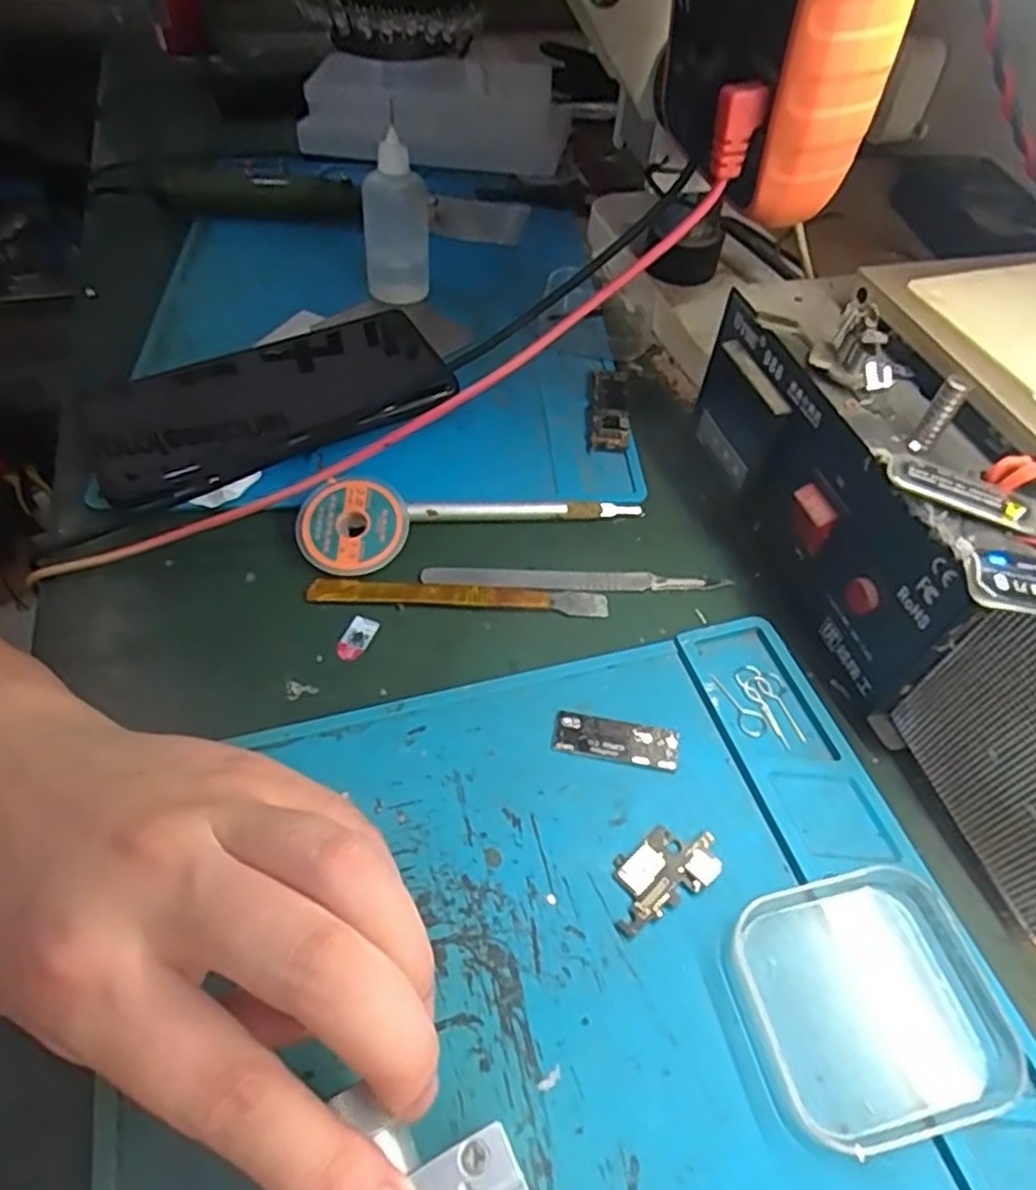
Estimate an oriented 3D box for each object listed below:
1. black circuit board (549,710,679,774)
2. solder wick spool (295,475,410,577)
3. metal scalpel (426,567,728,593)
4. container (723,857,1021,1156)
[{"bbox_3d":[0.035,0.051,0.261,0.043,0.004,0.017,10,52,5],"label":"black circuit board"},{"bbox_3d":[-0.069,-0.028,0.307,0.044,0.009,0.040,-14,74,-8],"label":"solder wick spool"},{"bbox_3d":[0.025,-0.007,0.308,0.127,0.004,0.011,0,52,-3],"label":"metal scalpel"},{"bbox_3d":[0.098,0.114,0.208,0.066,0.016,0.065,-10,53,-11],"label":"container"}]

